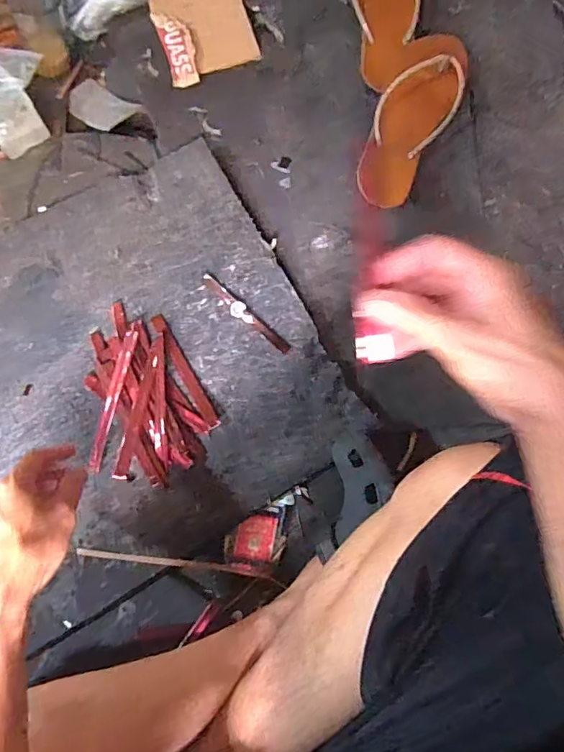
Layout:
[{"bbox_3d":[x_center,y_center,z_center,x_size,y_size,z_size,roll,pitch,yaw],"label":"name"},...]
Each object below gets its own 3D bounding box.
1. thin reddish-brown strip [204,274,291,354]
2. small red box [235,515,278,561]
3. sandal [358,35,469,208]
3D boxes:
[{"bbox_3d":[-0.042,-0.070,0.584,0.125,0.008,0.017,43,73,8],"label":"thin reddish-brown strip"},{"bbox_3d":[-0.027,0.172,0.554,0.040,0.011,0.047,12,72,-2],"label":"small red box"},{"bbox_3d":[0.158,-0.313,0.638,0.085,0.031,0.220,26,91,5],"label":"sandal"}]

